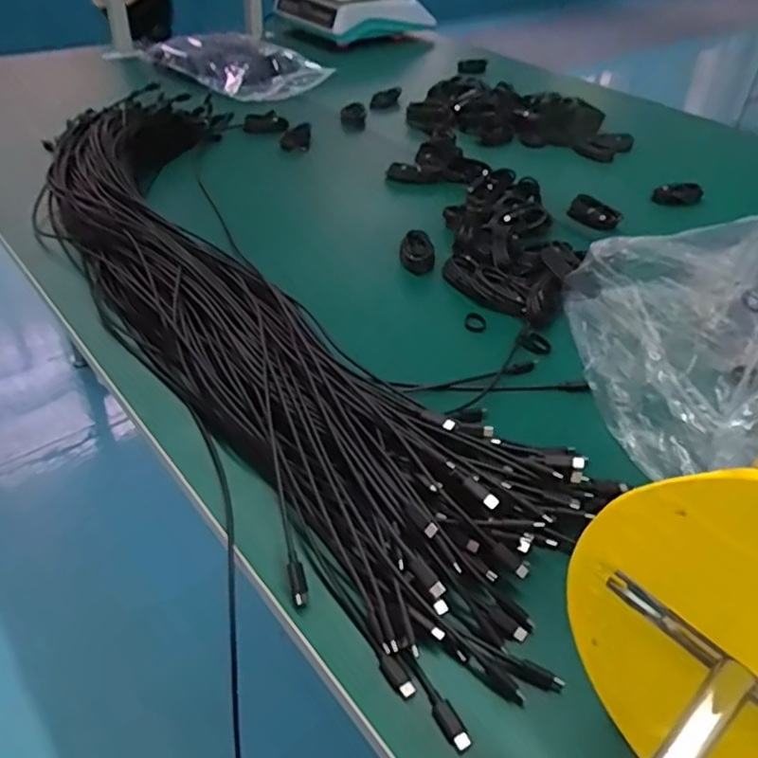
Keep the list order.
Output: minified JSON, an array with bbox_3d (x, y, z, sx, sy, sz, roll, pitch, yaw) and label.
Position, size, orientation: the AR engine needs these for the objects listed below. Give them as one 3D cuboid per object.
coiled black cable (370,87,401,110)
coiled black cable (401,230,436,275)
[{"bbox_3d":[0.012,-0.541,1.228,0.077,0.025,0.029,-38,54,-19],"label":"coiled black cable"},{"bbox_3d":[0.048,-0.155,0.778,0.041,0.031,0.053,6,40,3],"label":"coiled black cable"}]

